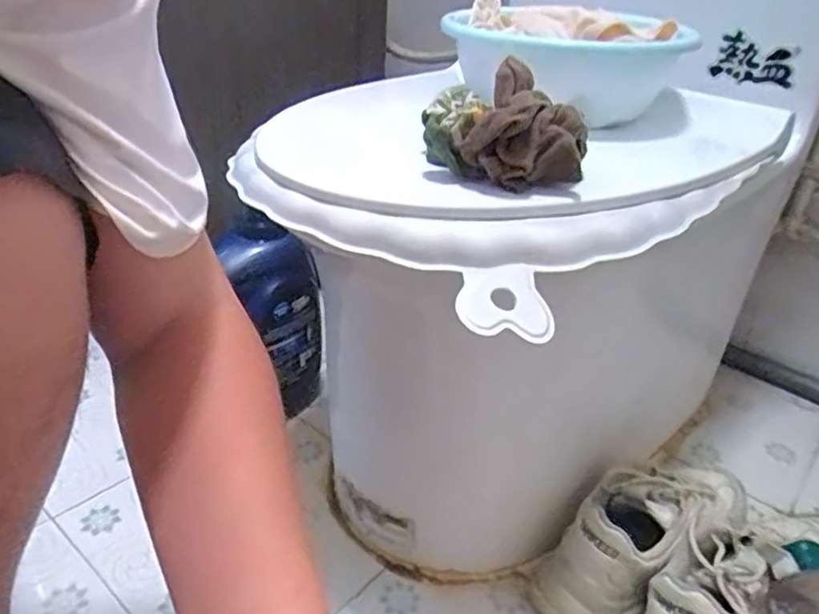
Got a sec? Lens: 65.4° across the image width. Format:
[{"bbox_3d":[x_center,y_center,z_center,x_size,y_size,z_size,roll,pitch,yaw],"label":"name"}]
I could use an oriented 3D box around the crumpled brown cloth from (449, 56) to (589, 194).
[{"bbox_3d":[0.073,-0.113,0.407,0.072,0.067,0.052,22,33,28],"label":"crumpled brown cloth"}]

